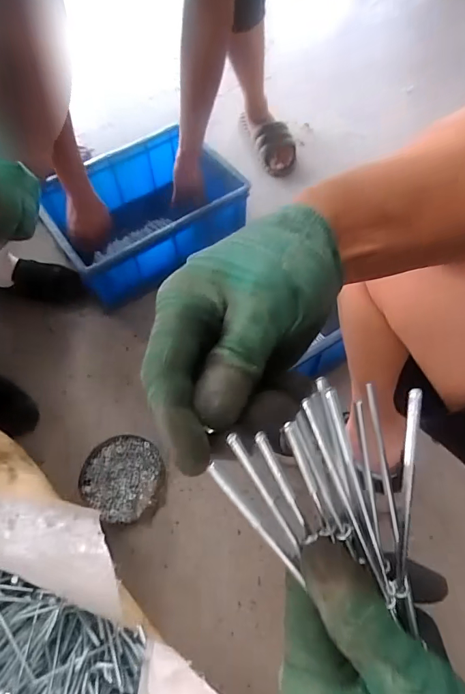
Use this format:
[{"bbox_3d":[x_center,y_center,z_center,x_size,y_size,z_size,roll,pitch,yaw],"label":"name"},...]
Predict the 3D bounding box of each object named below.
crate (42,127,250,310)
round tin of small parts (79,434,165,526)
[{"bbox_3d":[-0.191,-0.310,0.961,0.418,0.162,0.310,-30,62,-15],"label":"crate"},{"bbox_3d":[-0.187,0.222,0.708,0.132,0.028,0.135,-3,59,0],"label":"round tin of small parts"}]

